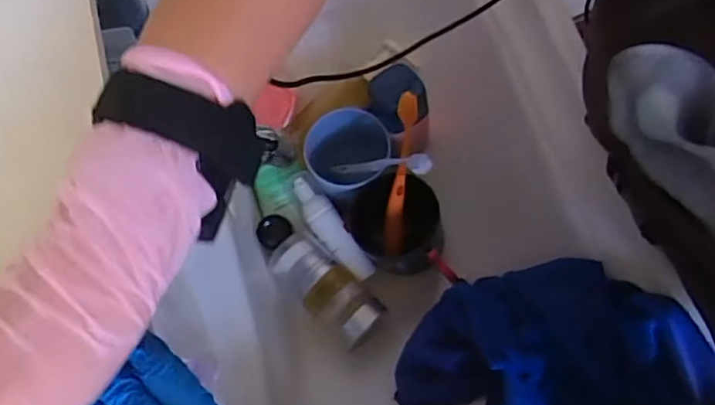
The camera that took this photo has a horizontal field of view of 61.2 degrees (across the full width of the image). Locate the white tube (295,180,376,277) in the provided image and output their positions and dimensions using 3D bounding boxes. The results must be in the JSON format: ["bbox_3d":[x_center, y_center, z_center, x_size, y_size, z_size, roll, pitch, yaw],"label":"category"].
[{"bbox_3d":[-0.028,0.027,0.627,0.031,0.025,0.119,-34,72,-10],"label":"white tube"}]

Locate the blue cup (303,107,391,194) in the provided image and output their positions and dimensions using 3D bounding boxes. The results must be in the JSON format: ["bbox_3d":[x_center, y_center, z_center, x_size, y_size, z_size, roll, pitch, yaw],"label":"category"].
[{"bbox_3d":[-0.008,-0.046,0.635,0.088,0.073,0.087,-1,70,2],"label":"blue cup"}]

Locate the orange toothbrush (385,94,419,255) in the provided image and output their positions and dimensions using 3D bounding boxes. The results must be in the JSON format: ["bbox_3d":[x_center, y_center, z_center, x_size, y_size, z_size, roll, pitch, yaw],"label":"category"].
[{"bbox_3d":[0.041,-0.024,0.573,0.019,0.017,0.160,8,115,5],"label":"orange toothbrush"}]

